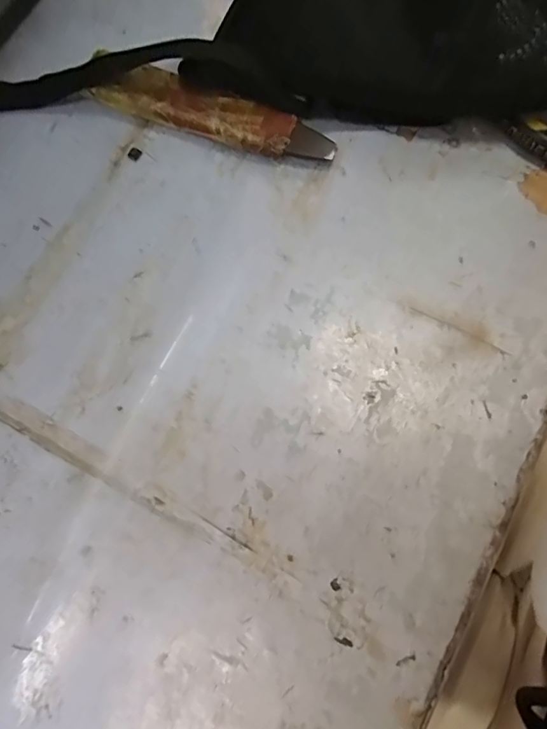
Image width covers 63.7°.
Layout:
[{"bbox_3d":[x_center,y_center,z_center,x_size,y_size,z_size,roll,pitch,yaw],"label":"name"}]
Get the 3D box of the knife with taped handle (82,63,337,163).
[{"bbox_3d":[-0.040,-0.174,0.310,0.169,0.018,0.035,20,78,5],"label":"knife with taped handle"}]

